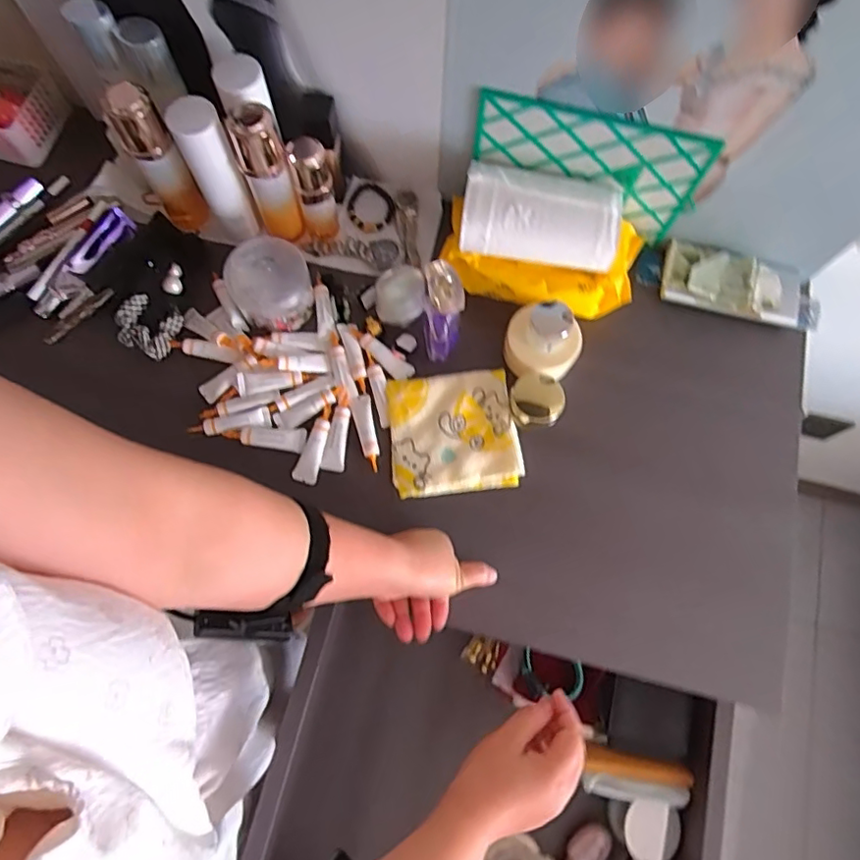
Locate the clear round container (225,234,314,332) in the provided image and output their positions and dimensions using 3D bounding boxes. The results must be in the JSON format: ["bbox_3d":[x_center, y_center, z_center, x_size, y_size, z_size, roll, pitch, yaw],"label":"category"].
[{"bbox_3d":[-0.166,-0.151,0.600,0.081,0.060,0.078,0,73,-1],"label":"clear round container"}]

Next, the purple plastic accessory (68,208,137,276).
[{"bbox_3d":[-0.364,-0.207,0.639,0.030,0.020,0.088,34,75,9],"label":"purple plastic accessory"}]

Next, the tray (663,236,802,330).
[{"bbox_3d":[0.337,-0.160,0.632,0.155,0.032,0.075,14,73,3],"label":"tray"}]

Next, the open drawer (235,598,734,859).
[{"bbox_3d":[0.046,0.381,0.554,0.420,0.119,0.338,13,73,3],"label":"open drawer"}]

